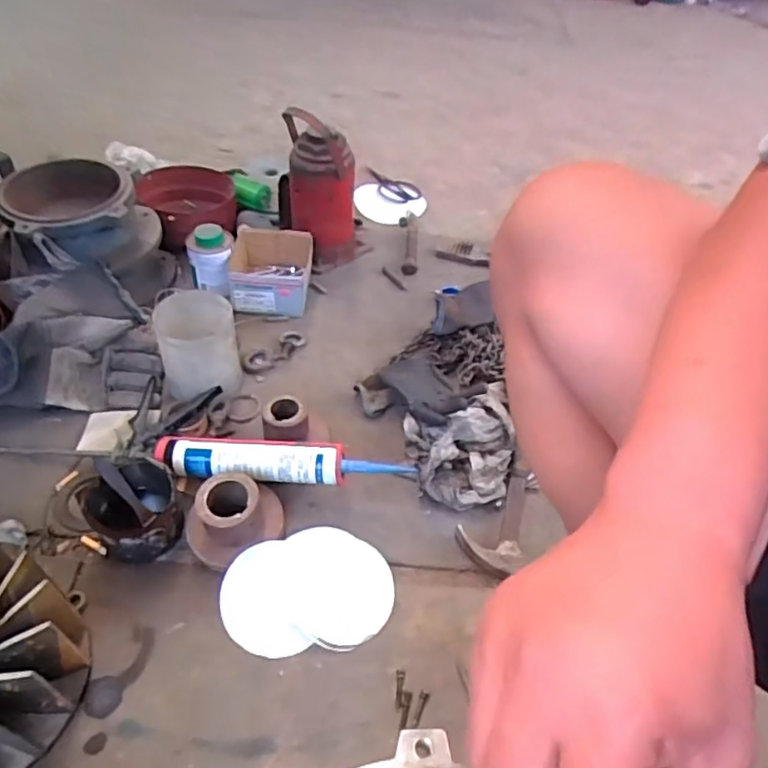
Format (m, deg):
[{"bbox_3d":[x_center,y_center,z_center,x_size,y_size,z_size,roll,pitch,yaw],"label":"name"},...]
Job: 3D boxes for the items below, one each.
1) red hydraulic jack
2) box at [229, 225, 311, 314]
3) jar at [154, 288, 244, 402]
[{"bbox_3d":[-0.105,-0.362,1.180,0.139,0.275,0.146,-3,46,-7],"label":"red hydraulic jack"},{"bbox_3d":[-0.214,-0.211,1.160,0.158,0.068,0.185,0,47,-3],"label":"box"},{"bbox_3d":[-0.282,-0.053,0.963,0.111,0.131,0.120,2,47,-2],"label":"jar"}]

